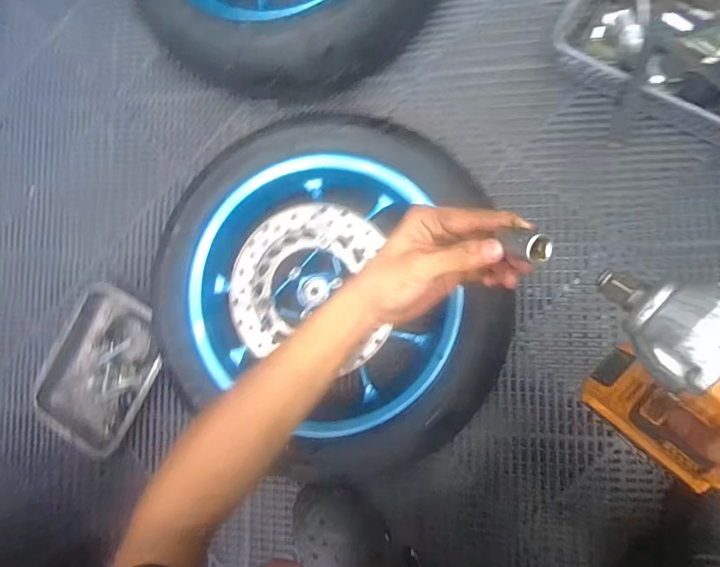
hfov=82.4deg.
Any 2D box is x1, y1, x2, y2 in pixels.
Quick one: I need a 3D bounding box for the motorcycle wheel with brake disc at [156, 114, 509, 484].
[{"bbox_3d":[-0.044,0.030,0.598,0.465,0.139,0.492,0,88,10],"label":"motorcycle wheel with brake disc"}]

